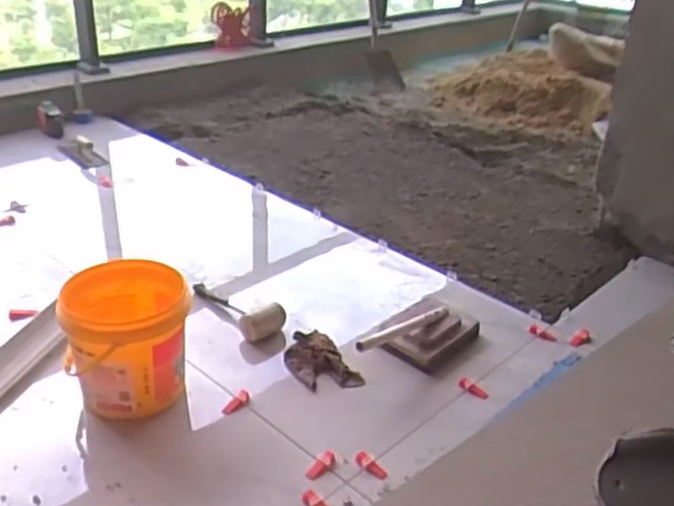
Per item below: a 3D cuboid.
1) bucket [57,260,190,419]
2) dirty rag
[{"bbox_3d":[-0.418,0.164,1.399,0.232,0.227,0.244,-5,30,-15],"label":"bucket"},{"bbox_3d":[-0.036,0.231,1.504,0.124,0.037,0.177,-11,32,-23],"label":"dirty rag"}]

